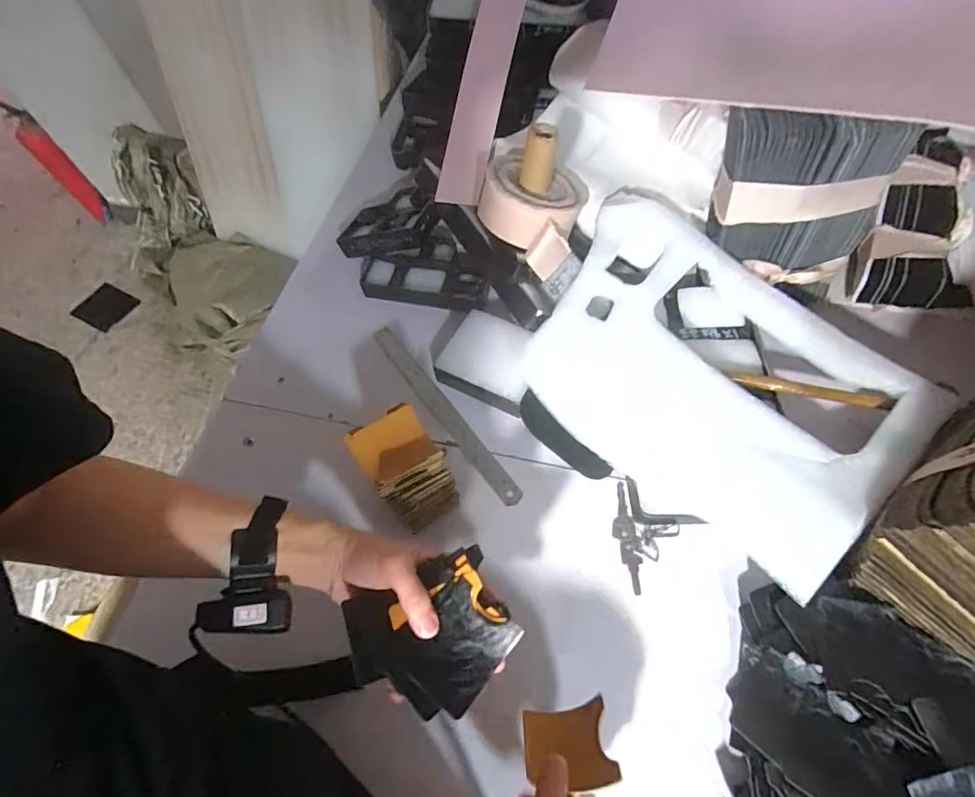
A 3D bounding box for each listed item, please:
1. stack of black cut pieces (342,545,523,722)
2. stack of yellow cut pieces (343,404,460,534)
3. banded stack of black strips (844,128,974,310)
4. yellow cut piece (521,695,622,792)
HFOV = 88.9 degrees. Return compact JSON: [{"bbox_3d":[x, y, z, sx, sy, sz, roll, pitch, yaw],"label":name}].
[{"bbox_3d":[-0.045,0.194,0.404,0.124,0.019,0.109,-25,61,-11],"label":"stack of black cut pieces"},{"bbox_3d":[-0.085,0.082,0.546,0.072,0.129,0.096,-32,65,-10],"label":"stack of yellow cut pieces"},{"bbox_3d":[0.605,-0.256,0.691,0.134,0.104,0.291,19,75,15],"label":"banded stack of black strips"},{"bbox_3d":[0.068,0.296,0.425,0.074,0.012,0.063,-15,32,6],"label":"yellow cut piece"}]

